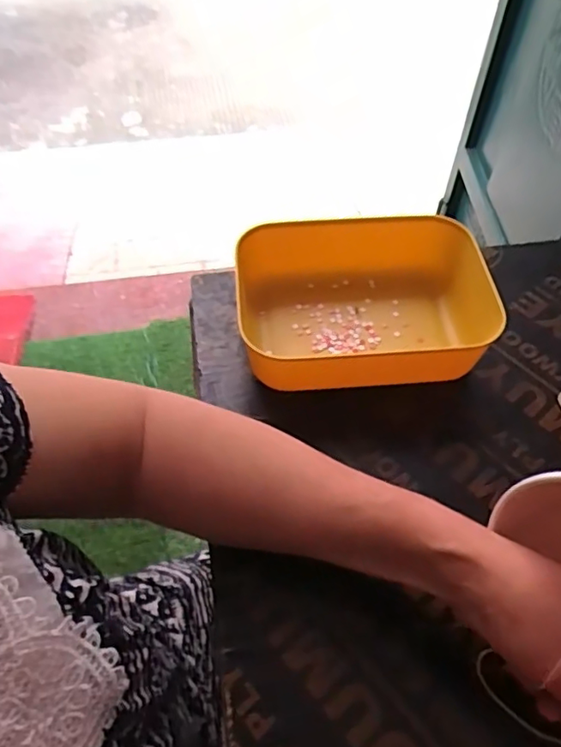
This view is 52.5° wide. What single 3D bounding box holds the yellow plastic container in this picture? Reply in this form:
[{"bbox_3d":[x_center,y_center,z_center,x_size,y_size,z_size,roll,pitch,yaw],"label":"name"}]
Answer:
[{"bbox_3d":[0.058,-0.052,0.450,0.171,0.059,0.141,-2,54,-3],"label":"yellow plastic container"}]

